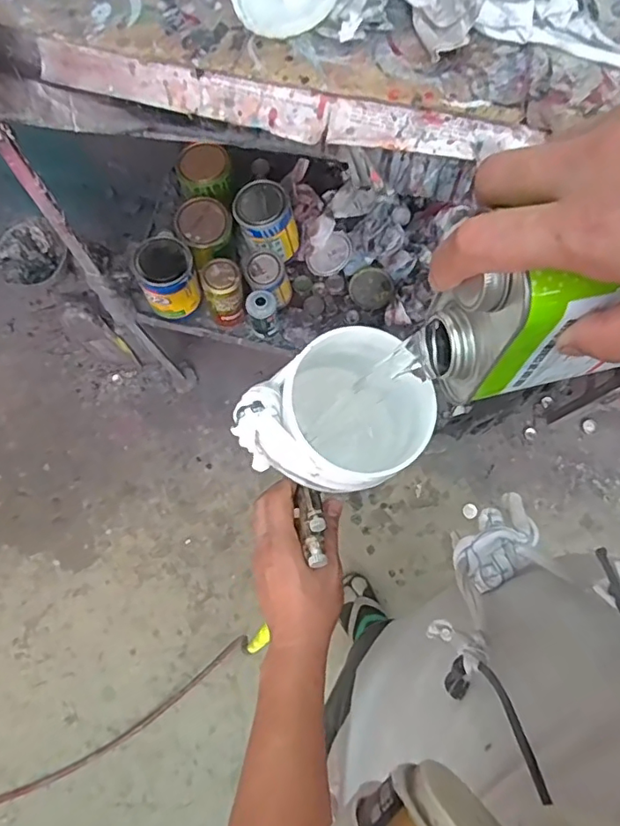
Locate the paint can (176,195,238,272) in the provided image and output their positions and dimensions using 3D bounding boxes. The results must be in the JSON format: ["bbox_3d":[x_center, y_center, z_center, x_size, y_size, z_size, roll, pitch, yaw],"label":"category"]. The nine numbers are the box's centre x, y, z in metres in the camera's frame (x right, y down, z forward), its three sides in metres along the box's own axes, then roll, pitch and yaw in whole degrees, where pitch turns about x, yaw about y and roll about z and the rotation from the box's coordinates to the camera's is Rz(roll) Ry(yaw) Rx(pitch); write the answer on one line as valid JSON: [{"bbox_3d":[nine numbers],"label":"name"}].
[{"bbox_3d":[-0.191,-0.330,1.055,0.104,0.111,0.114,-32,76,-9],"label":"paint can"}]

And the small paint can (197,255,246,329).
[{"bbox_3d":[-0.160,-0.224,1.041,0.080,0.122,0.084,-19,74,-5],"label":"small paint can"}]

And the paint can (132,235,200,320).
[{"bbox_3d":[-0.265,-0.258,1.043,0.100,0.128,0.104,0,73,0],"label":"paint can"}]

